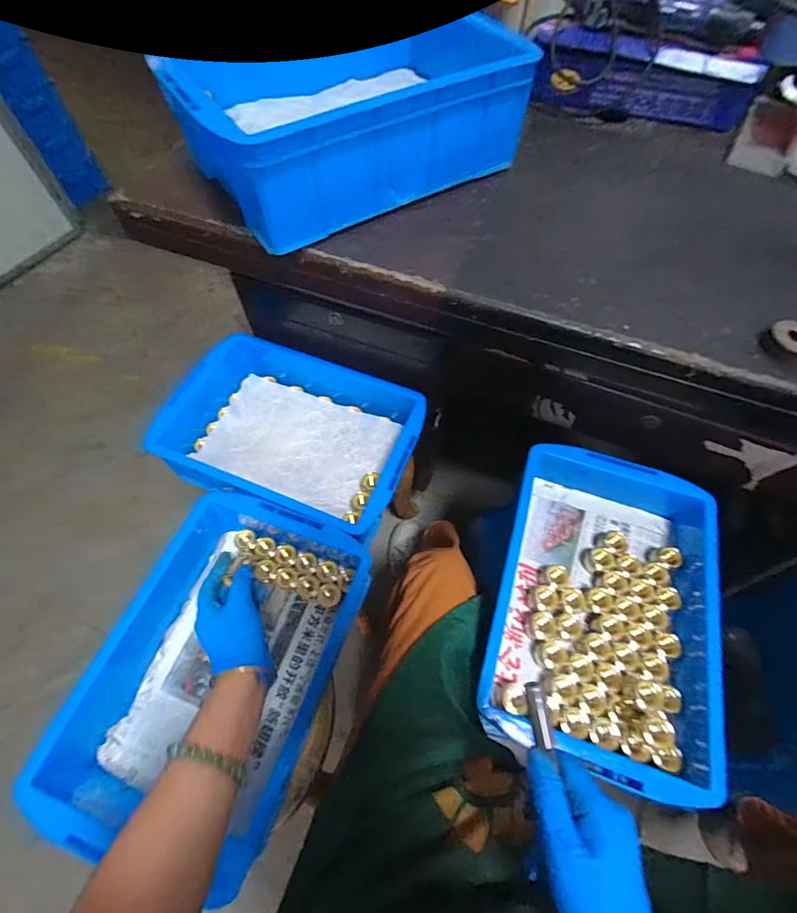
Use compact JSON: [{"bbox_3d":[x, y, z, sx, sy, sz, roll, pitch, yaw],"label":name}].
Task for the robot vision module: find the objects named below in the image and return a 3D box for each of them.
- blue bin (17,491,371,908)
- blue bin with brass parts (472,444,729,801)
[{"bbox_3d":[-0.197,0.247,0.501,0.264,0.107,0.361,16,63,8],"label":"blue bin"},{"bbox_3d":[0.254,0.168,0.524,0.246,0.092,0.343,17,63,9],"label":"blue bin with brass parts"}]

